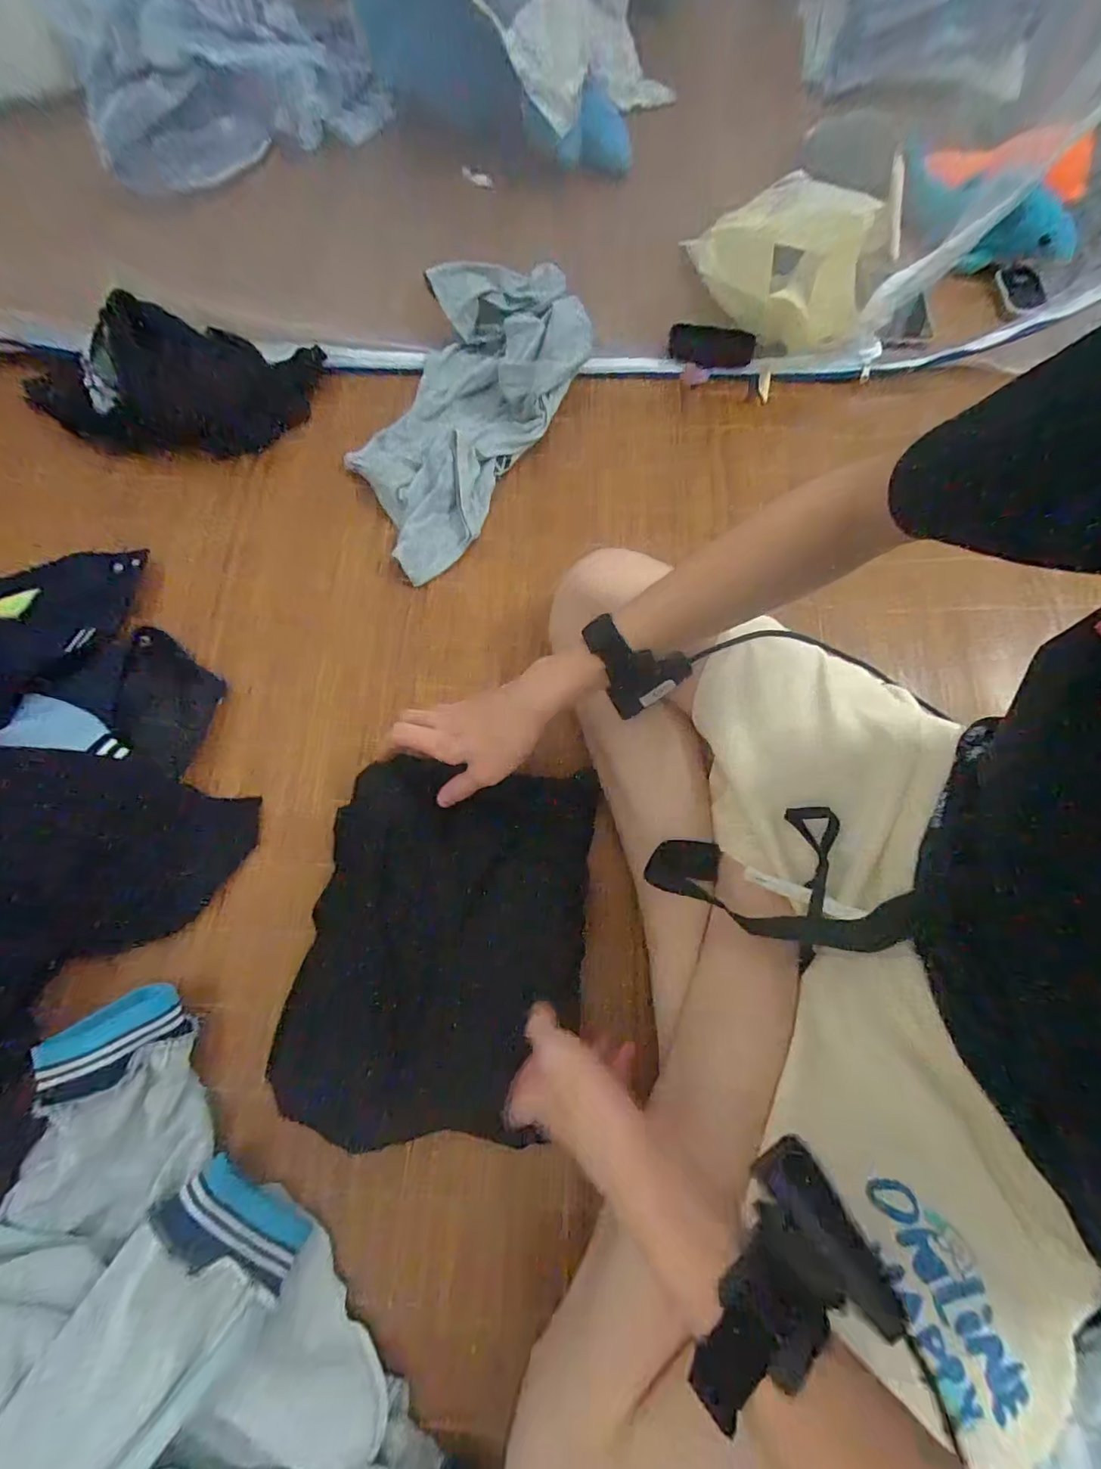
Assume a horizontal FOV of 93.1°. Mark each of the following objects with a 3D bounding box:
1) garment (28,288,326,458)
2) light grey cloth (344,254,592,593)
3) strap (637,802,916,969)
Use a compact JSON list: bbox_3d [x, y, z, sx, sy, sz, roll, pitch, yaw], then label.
[{"bbox_3d":[-0.428,-0.413,0.596,0.293,0.110,0.074,-7,71,-3],"label":"garment"},{"bbox_3d":[-0.101,-0.372,0.599,0.172,0.105,0.376,24,72,7],"label":"light grey cloth"},{"bbox_3d":[0.176,0.110,0.416,0.187,0.032,0.110,9,69,28],"label":"strap"}]

